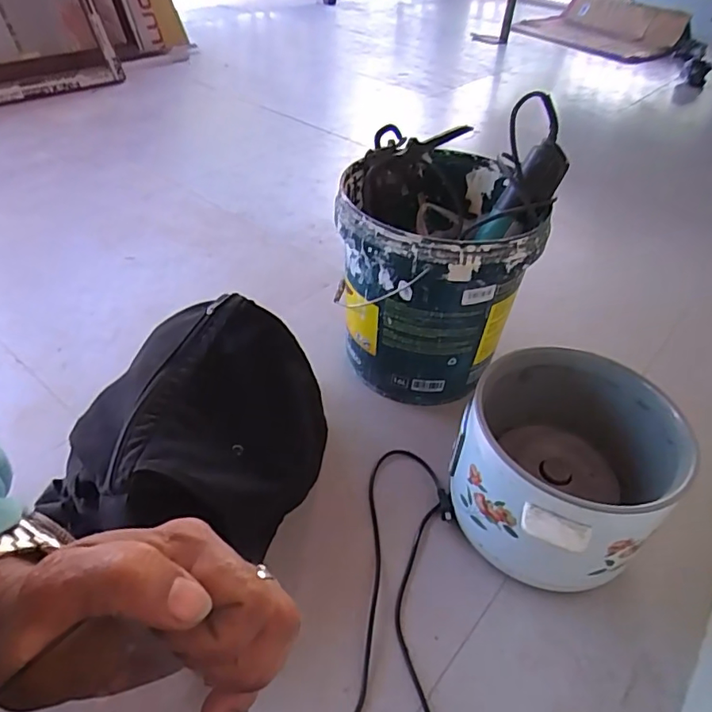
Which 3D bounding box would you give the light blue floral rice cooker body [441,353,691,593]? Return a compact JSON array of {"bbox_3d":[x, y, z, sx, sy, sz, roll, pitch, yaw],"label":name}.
[{"bbox_3d":[0.243,0.150,0.677,0.237,0.189,0.247,27,47,23],"label":"light blue floral rice cooker body"}]

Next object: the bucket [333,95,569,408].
[{"bbox_3d":[0.124,-0.140,0.866,0.296,0.360,0.294,7,44,6],"label":"bucket"}]

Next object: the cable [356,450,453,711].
[{"bbox_3d":[0.059,0.294,0.650,0.110,0.018,0.436,4,45,4],"label":"cable"}]

